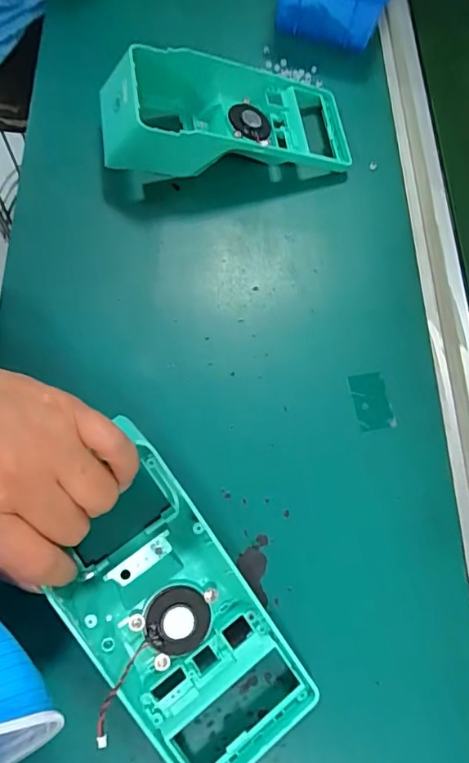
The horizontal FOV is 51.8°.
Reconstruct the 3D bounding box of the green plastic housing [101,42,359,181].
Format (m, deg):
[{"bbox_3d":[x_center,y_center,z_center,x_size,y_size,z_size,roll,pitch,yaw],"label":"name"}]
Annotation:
[{"bbox_3d":[-0.003,-0.199,0.363,0.188,0.053,0.089,-4,71,-6],"label":"green plastic housing"}]

